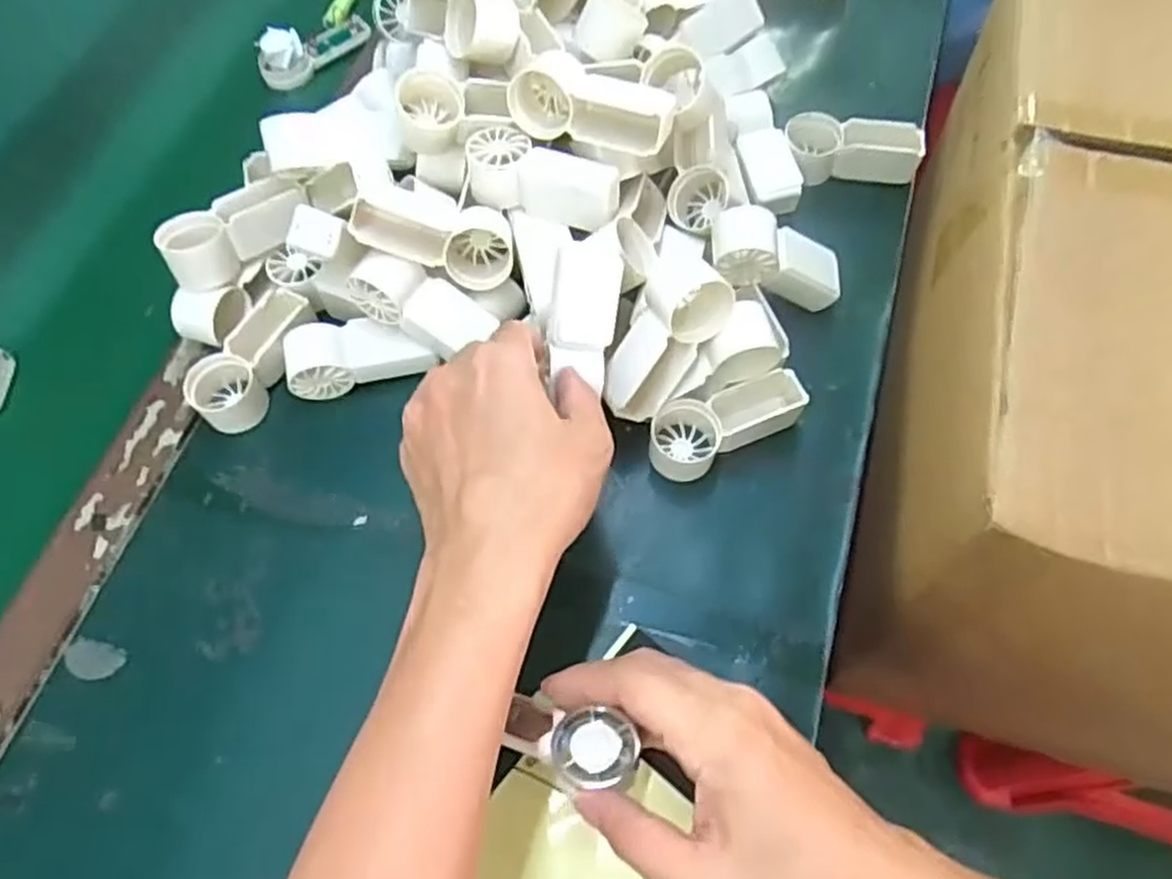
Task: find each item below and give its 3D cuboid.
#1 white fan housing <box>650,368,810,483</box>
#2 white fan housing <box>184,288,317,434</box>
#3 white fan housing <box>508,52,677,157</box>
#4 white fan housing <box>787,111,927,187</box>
[{"bbox_3d":[0.084,-0.010,0.461,0.094,0.036,0.040,-15,65,-5],"label":"white fan housing"},{"bbox_3d":[-0.209,-0.052,0.495,0.044,0.027,0.095,31,83,15],"label":"white fan housing"},{"bbox_3d":[0.004,-0.192,0.461,0.093,0.044,0.043,15,65,11],"label":"white fan housing"},{"bbox_3d":[0.189,-0.206,0.556,0.090,0.030,0.040,1,65,2],"label":"white fan housing"}]

